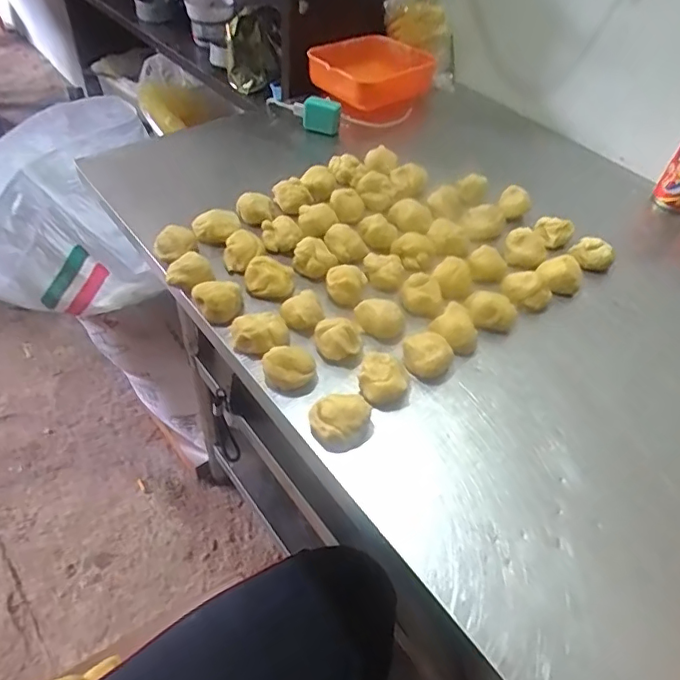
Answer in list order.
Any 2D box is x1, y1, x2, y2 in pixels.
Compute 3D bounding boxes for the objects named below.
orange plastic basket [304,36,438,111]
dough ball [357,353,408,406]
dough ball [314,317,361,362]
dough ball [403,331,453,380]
[{"bbox_3d":[0.049,-0.391,0.823,0.157,0.061,0.114,-27,56,-27],"label":"orange plastic basket"},{"bbox_3d":[0.036,0.032,0.454,0.039,0.027,0.033,13,48,6],"label":"dough ball"},{"bbox_3d":[-0.001,-0.001,0.480,0.040,0.025,0.034,2,48,-4],"label":"dough ball"},{"bbox_3d":[0.075,0.011,0.477,0.036,0.021,0.039,3,48,-3],"label":"dough ball"}]

